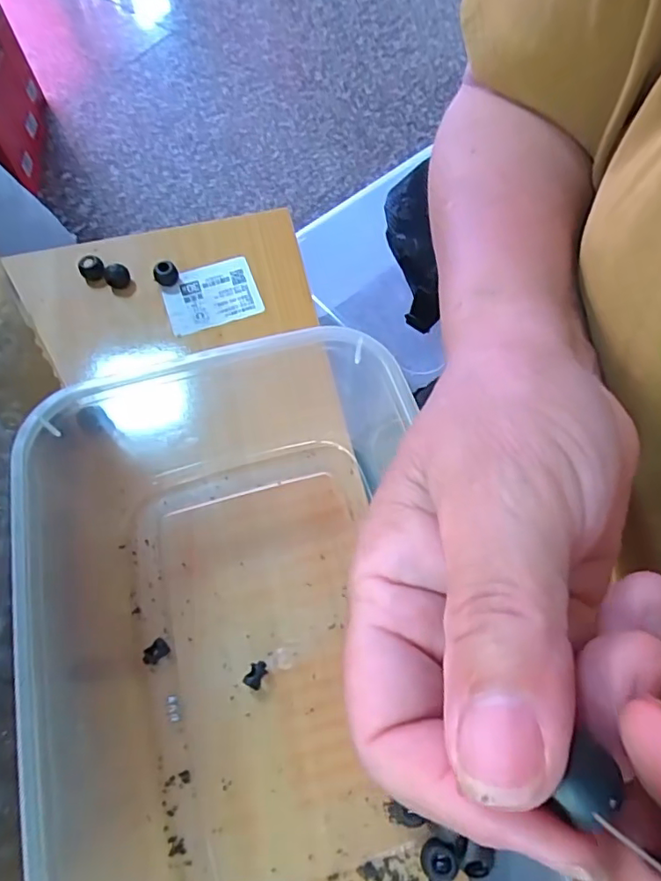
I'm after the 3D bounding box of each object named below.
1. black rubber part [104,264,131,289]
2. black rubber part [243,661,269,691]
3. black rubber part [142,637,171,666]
[{"bbox_3d":[-0.138,-0.107,0.365,0.015,0.012,0.011,-22,68,-10],"label":"black rubber part"},{"bbox_3d":[-0.035,0.109,0.265,0.009,0.008,0.012,27,69,12],"label":"black rubber part"},{"bbox_3d":[-0.084,0.102,0.271,0.013,0.006,0.009,-42,72,-17],"label":"black rubber part"}]

